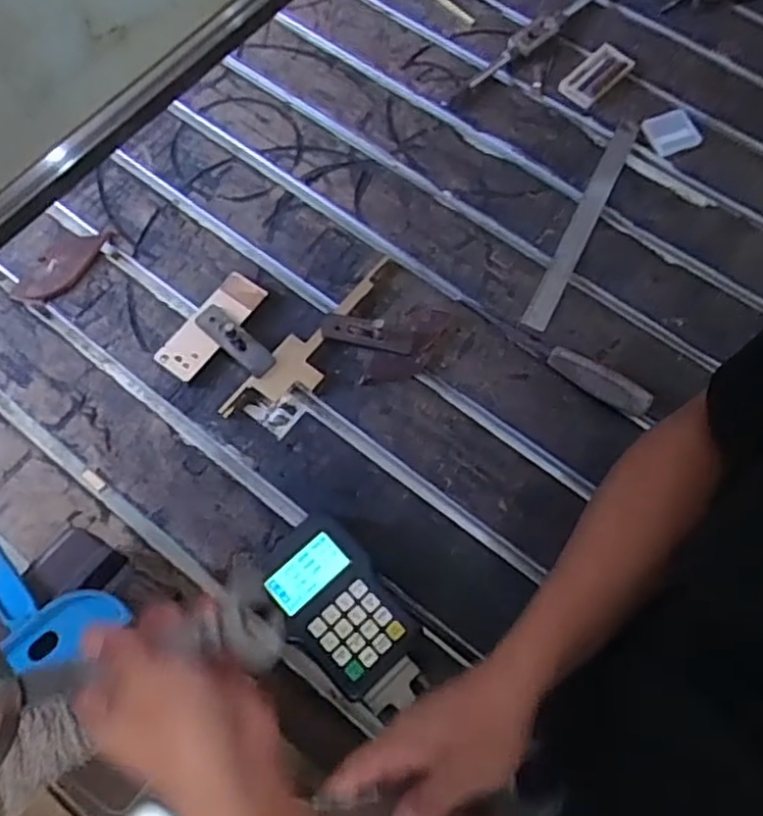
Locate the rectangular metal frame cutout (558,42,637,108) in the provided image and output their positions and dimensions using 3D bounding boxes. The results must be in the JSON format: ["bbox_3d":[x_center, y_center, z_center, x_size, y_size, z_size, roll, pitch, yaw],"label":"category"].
[{"bbox_3d":[0.275,-0.425,0.870,0.051,0.012,0.104,42,74,14],"label":"rectangular metal frame cutout"}]

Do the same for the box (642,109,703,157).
[{"bbox_3d":[0.357,-0.338,0.835,0.062,0.009,0.055,-21,70,-9],"label":"box"}]

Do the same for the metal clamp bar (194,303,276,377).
[{"bbox_3d":[-0.156,-0.075,0.716,0.101,0.031,0.031,40,73,14],"label":"metal clamp bar"}]

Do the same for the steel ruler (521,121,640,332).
[{"bbox_3d":[0.237,-0.219,0.795,0.029,0.006,0.315,24,70,13],"label":"steel ruler"}]

